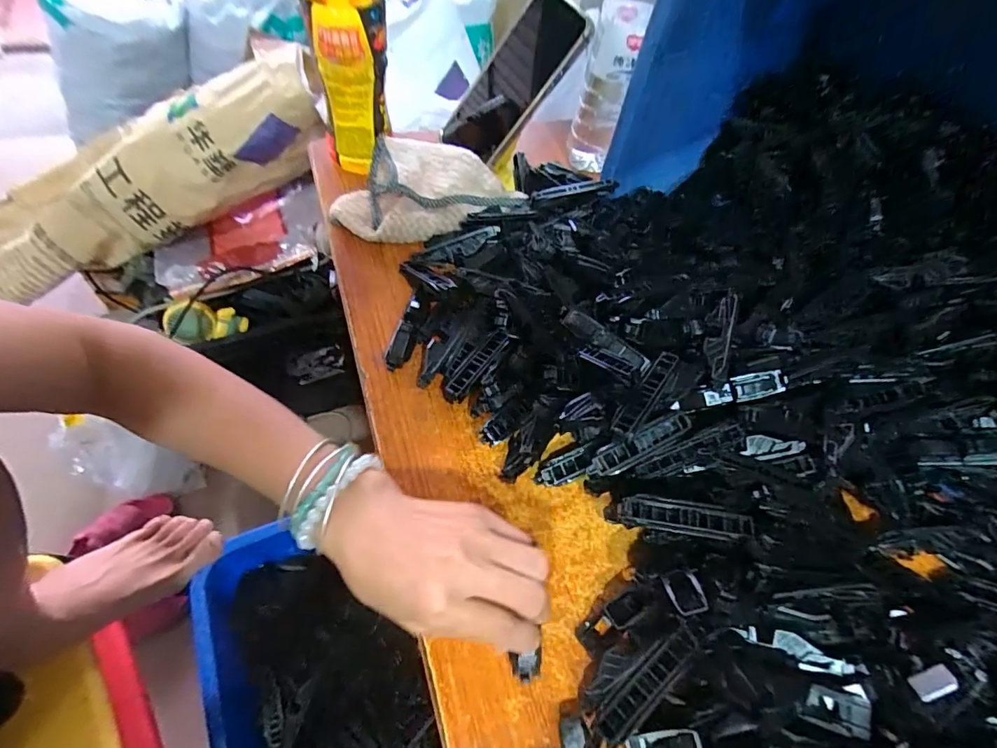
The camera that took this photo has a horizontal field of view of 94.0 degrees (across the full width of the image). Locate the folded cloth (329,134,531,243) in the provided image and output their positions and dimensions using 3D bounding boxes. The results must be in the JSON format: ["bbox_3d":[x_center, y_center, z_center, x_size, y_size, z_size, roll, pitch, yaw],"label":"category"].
[{"bbox_3d":[-0.069,-0.183,0.451,0.175,0.031,0.110,-3,59,-9],"label":"folded cloth"}]

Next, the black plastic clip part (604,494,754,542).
[{"bbox_3d":[0.109,0.088,0.286,0.086,0.016,0.021,11,58,0],"label":"black plastic clip part"}]

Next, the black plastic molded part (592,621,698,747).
[{"bbox_3d":[0.082,0.169,0.256,0.075,0.006,0.018,-38,46,-19],"label":"black plastic molded part"}]

